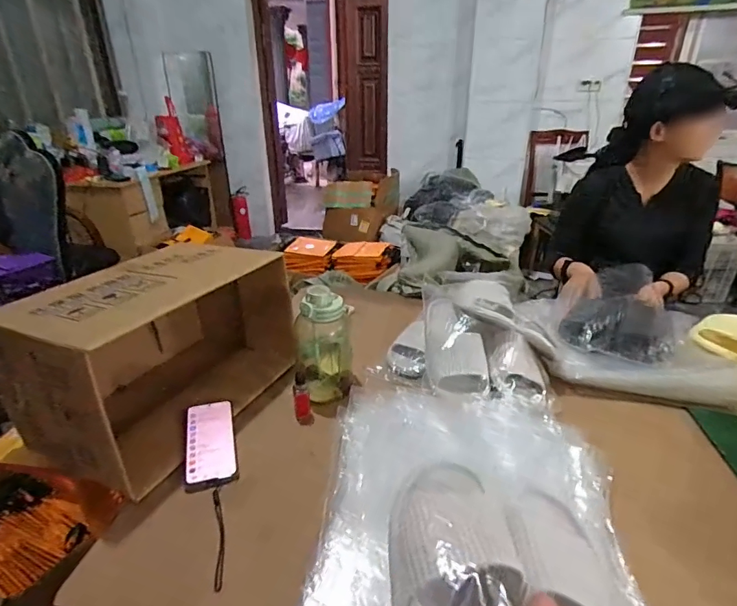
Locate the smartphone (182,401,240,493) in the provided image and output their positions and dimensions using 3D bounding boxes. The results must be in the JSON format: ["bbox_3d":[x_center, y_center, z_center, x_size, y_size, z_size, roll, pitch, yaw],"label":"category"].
[{"bbox_3d":[-0.257,0.224,0.696,0.078,0.015,0.168,0,36,-21],"label":"smartphone"}]

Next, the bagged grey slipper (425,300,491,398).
[{"bbox_3d":[0.164,0.076,0.860,0.110,0.063,0.255,-4,46,-7],"label":"bagged grey slipper"}]

